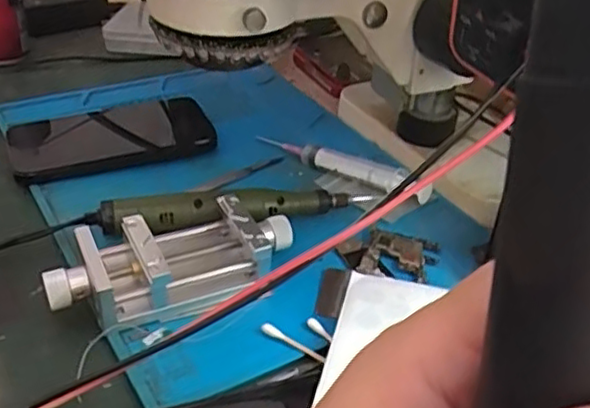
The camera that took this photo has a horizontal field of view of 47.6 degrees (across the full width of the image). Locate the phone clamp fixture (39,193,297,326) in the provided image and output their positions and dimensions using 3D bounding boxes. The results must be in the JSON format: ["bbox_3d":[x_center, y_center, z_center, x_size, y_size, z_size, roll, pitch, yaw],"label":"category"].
[{"bbox_3d":[-0.068,0.033,0.379,0.136,0.033,0.060,-12,37,-20],"label":"phone clamp fixture"}]

